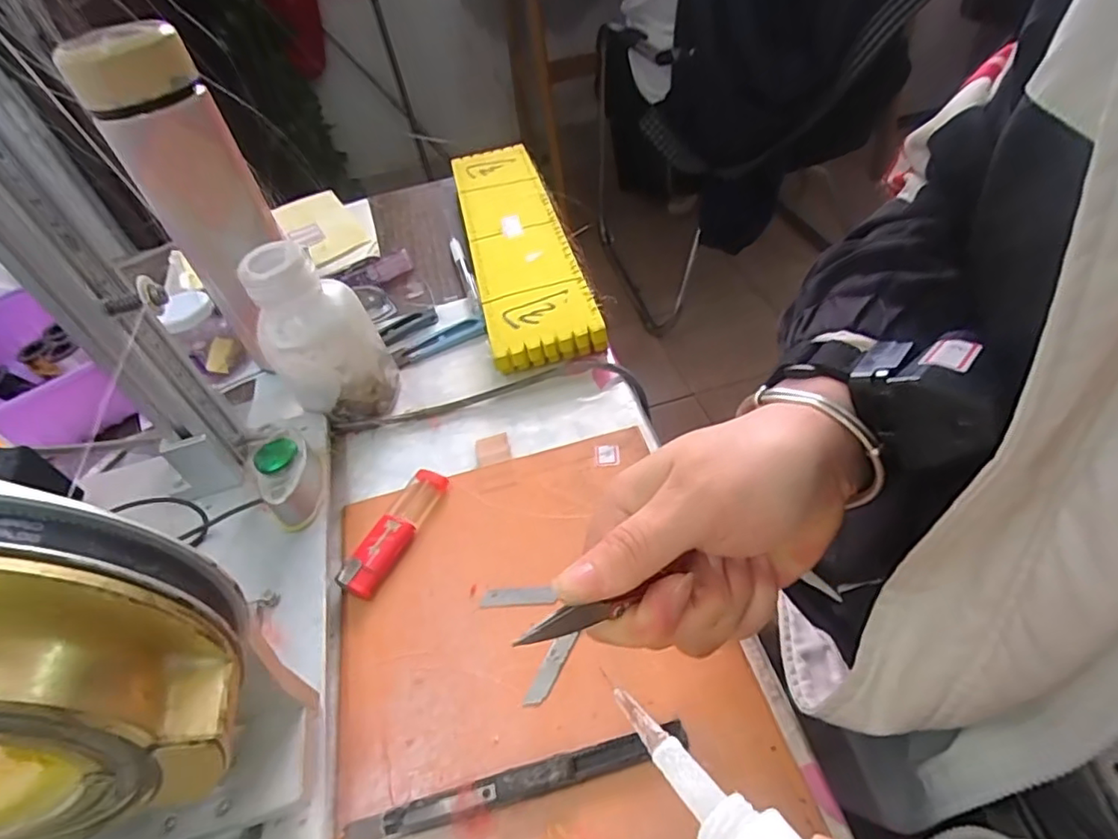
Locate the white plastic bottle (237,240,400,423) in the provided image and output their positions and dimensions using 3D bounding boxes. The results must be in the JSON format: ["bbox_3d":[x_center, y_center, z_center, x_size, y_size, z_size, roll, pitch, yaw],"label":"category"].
[{"bbox_3d":[-0.152,-0.054,0.382,0.063,0.119,0.061,-17,47,-6],"label":"white plastic bottle"}]

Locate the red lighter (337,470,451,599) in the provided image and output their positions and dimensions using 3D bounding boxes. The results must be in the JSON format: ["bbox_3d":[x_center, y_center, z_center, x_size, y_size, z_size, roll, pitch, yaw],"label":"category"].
[{"bbox_3d":[-0.092,0.061,0.335,0.023,0.008,0.081,15,51,23],"label":"red lighter"}]

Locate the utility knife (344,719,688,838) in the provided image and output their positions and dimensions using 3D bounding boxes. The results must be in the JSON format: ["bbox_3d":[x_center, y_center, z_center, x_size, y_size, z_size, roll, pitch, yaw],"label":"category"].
[{"bbox_3d":[-0.016,0.149,0.243,0.140,0.010,0.012,-14,46,-4],"label":"utility knife"}]

